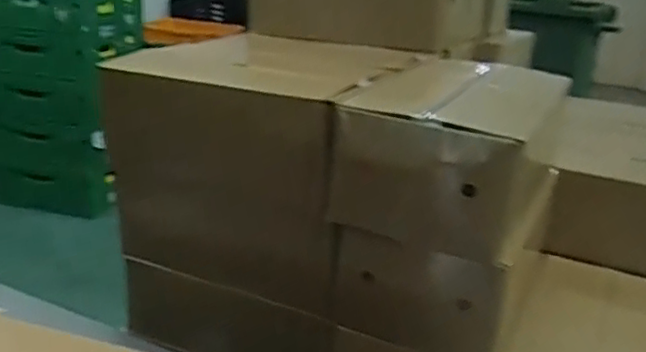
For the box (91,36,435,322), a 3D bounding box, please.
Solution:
[{"bbox_3d":[-0.099,-0.029,1.124,0.429,0.351,0.387,14,22,26],"label":"box"}]

